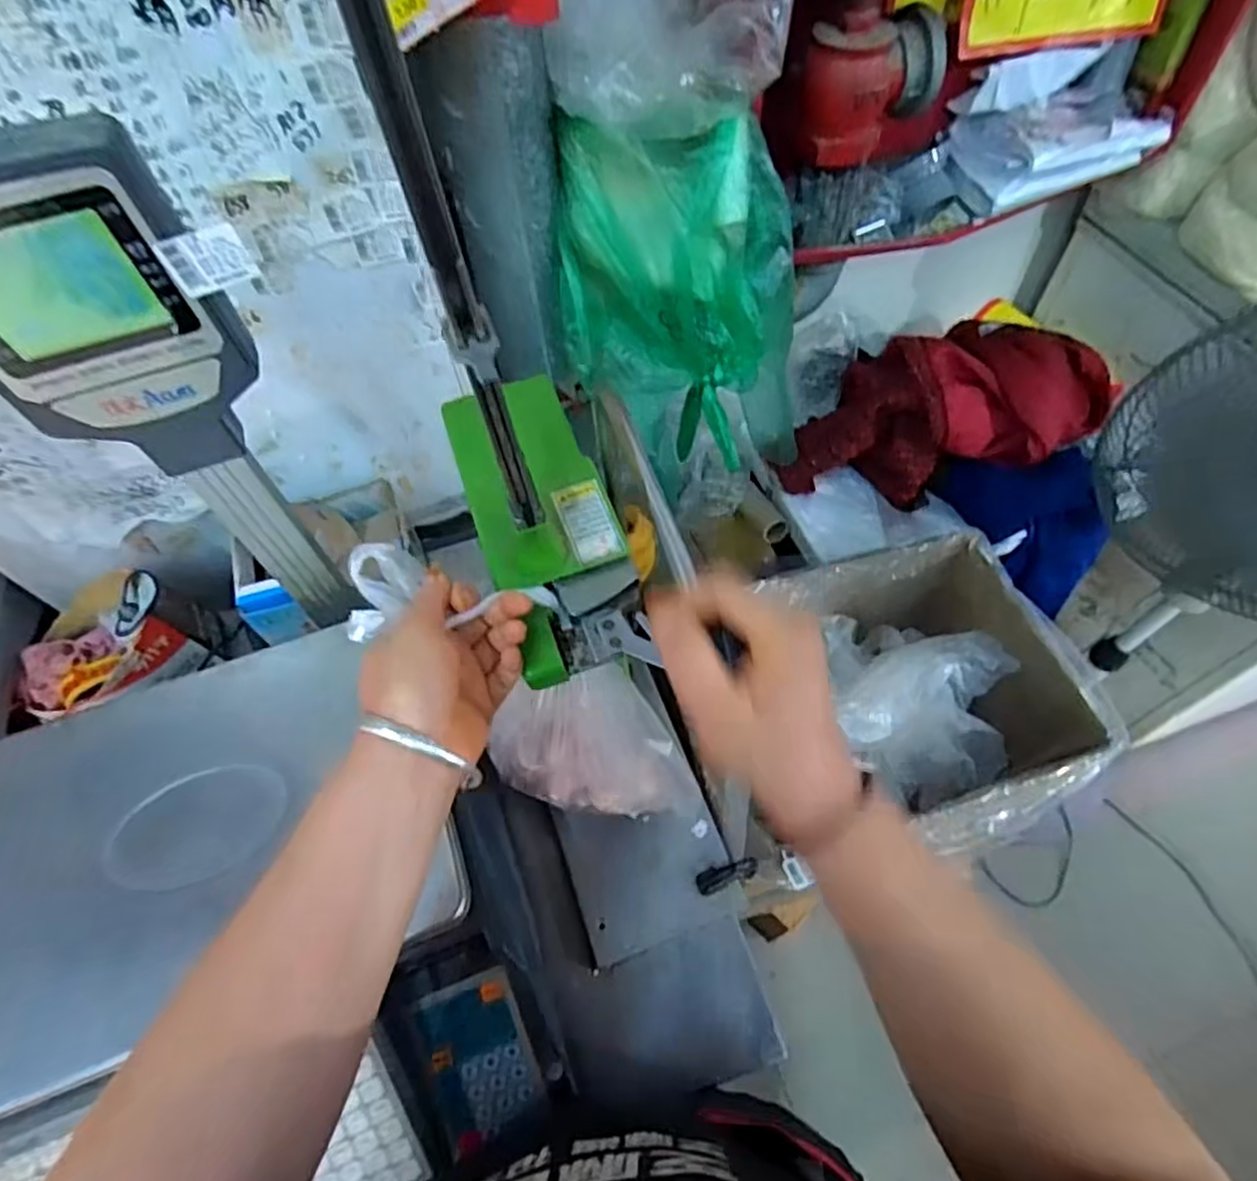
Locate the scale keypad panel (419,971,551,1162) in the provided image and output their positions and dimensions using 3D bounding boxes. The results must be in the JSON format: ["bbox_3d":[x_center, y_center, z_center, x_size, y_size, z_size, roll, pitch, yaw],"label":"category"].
[{"bbox_3d":[-0.106,0.344,0.509,0.070,0.021,0.113,-17,79,-12],"label":"scale keypad panel"}]

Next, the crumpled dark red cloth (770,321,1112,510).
[{"bbox_3d":[0.458,-0.278,1.065,0.467,0.169,0.237,-14,57,15],"label":"crumpled dark red cloth"}]

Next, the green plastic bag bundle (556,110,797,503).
[{"bbox_3d":[0.070,-0.307,0.818,0.270,0.424,0.160,8,59,9],"label":"green plastic bag bundle"}]

